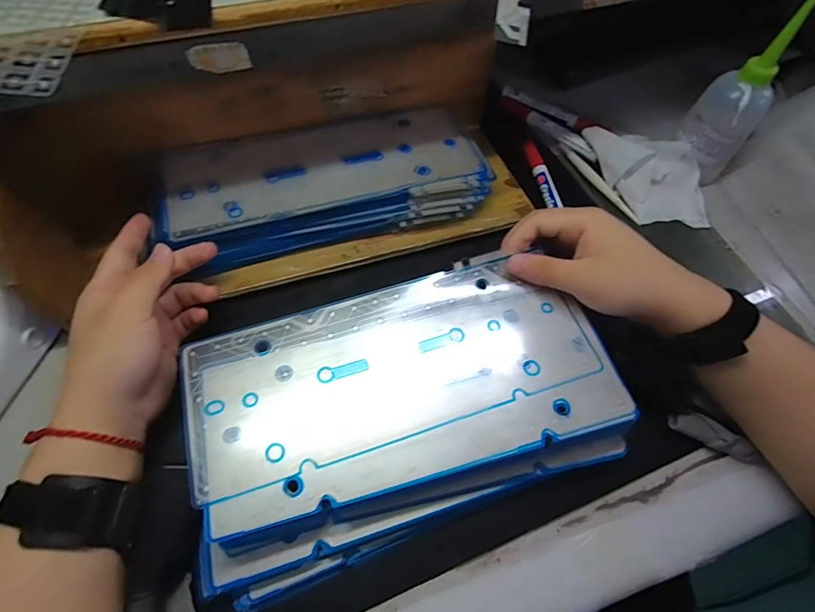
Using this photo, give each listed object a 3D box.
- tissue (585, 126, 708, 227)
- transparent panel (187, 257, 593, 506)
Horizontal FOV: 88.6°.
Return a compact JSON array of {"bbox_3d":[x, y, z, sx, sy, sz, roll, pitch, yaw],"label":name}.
[{"bbox_3d":[0.259,-0.144,0.446,0.082,0.041,0.139,-18,62,-11],"label":"tissue"},{"bbox_3d":[-0.010,0.035,0.296,0.277,0.010,0.111,-15,62,-10],"label":"transparent panel"}]

